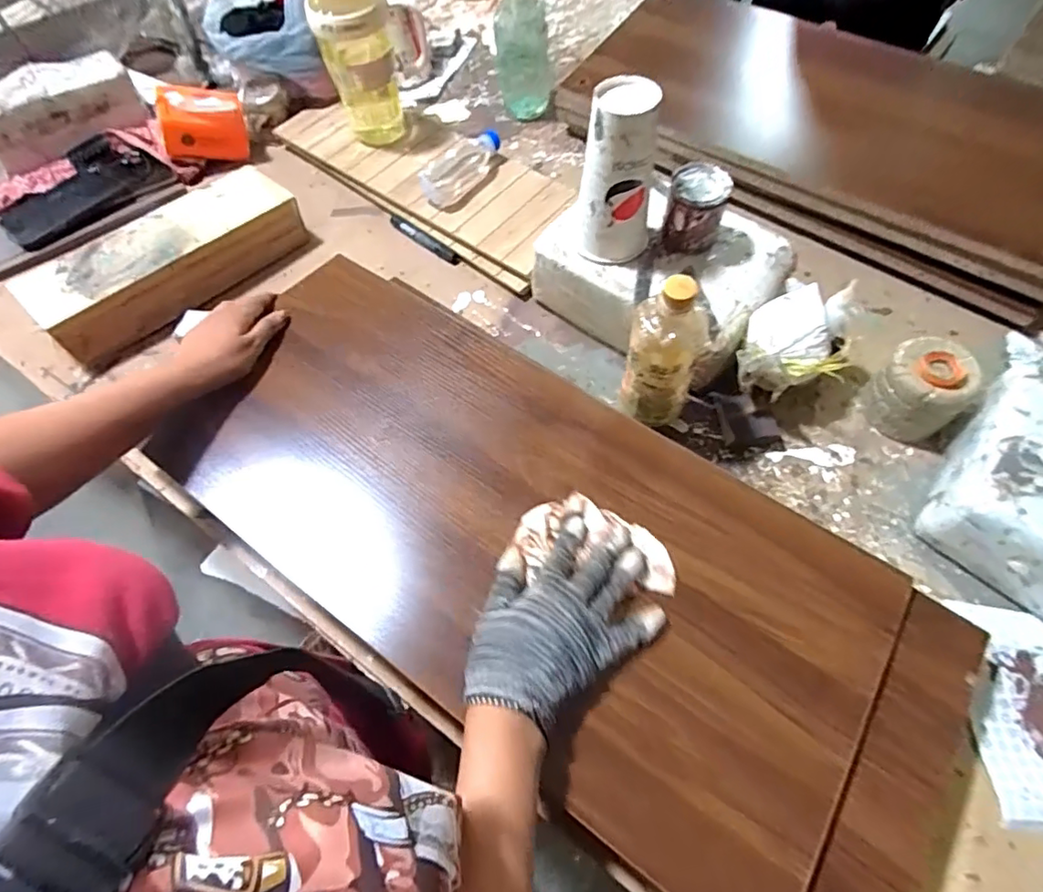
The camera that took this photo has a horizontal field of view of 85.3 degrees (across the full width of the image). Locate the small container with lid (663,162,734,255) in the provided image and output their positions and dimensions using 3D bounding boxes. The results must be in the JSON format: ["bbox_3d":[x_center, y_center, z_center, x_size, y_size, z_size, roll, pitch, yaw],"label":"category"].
[{"bbox_3d":[0.191,-0.262,0.634,0.070,0.085,0.064,16,58,6],"label":"small container with lid"}]

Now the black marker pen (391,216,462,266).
[{"bbox_3d":[-0.141,-0.296,0.818,0.137,0.016,0.015,38,63,18],"label":"black marker pen"}]

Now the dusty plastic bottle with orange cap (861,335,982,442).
[{"bbox_3d":[0.437,-0.057,0.625,0.078,0.094,0.083,2,58,-3],"label":"dusty plastic bottle with orange cap"}]

